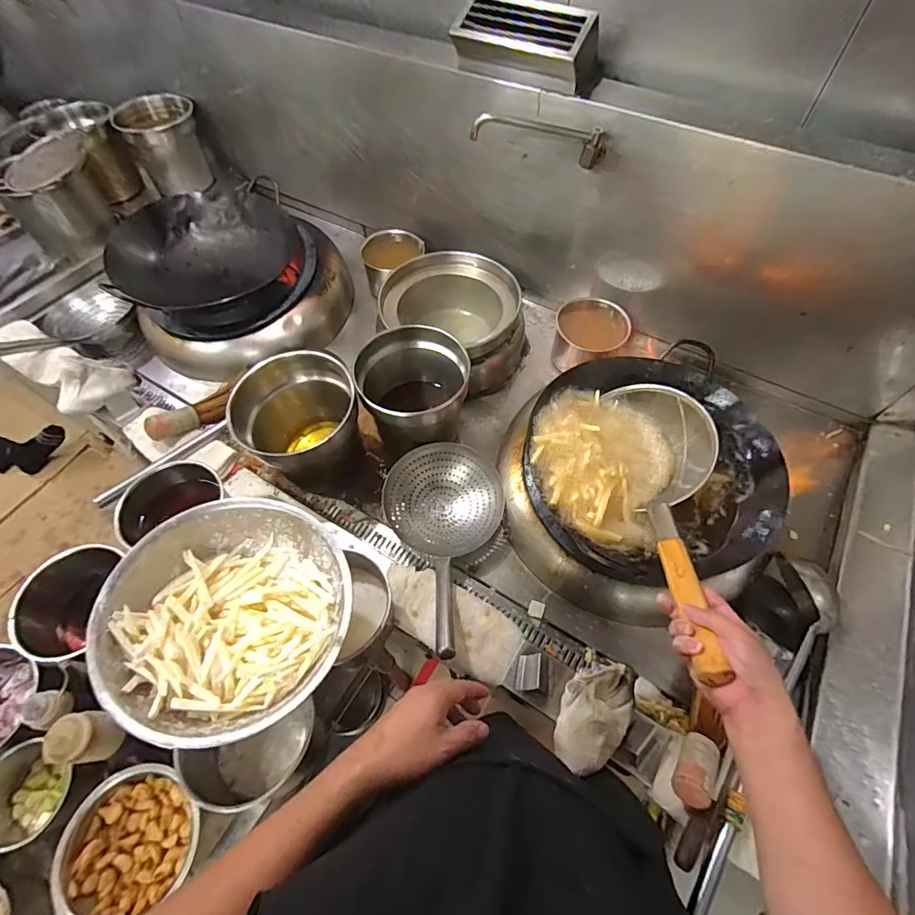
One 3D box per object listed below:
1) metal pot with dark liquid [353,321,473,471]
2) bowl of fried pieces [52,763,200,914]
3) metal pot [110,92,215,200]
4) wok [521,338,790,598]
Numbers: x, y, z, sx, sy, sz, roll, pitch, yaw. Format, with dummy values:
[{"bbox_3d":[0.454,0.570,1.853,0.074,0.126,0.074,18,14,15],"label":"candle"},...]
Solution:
[{"bbox_3d":[-0.090,-0.132,1.003,0.216,0.223,0.187,-9,58,-5],"label":"metal pot with dark liquid"},{"bbox_3d":[-0.426,0.510,0.630,0.159,0.094,0.159,-11,58,-6],"label":"bowl of fried pieces"},{"bbox_3d":[-0.913,-0.983,1.483,0.198,0.234,0.185,0,58,0],"label":"metal pot"},{"bbox_3d":[0.341,0.017,0.842,0.426,0.135,0.412,0,58,0],"label":"wok"}]

